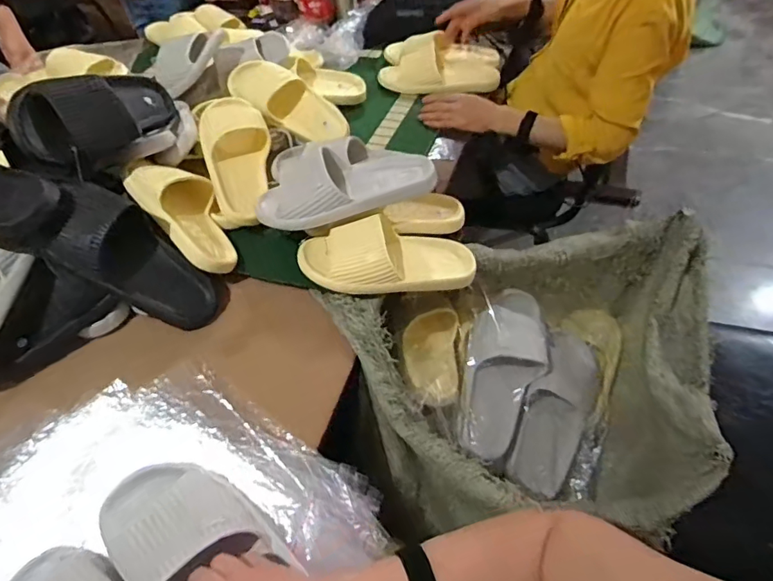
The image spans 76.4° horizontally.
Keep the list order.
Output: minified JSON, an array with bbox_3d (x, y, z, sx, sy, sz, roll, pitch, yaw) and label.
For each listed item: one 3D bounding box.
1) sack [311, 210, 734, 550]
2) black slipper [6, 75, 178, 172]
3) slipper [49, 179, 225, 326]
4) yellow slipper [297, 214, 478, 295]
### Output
[{"bbox_3d":[0.196,0.127,0.772,0.532,0.312,0.481,3,51,8],"label":"sack"},{"bbox_3d":[-0.420,-0.270,0.762,0.101,0.118,0.287,8,33,12],"label":"black slipper"},{"bbox_3d":[-0.344,-0.037,0.685,0.246,0.074,0.105,41,54,-17],"label":"slipper"},{"bbox_3d":[0.008,-0.049,0.723,0.256,0.064,0.110,3,49,-12],"label":"yellow slipper"}]

